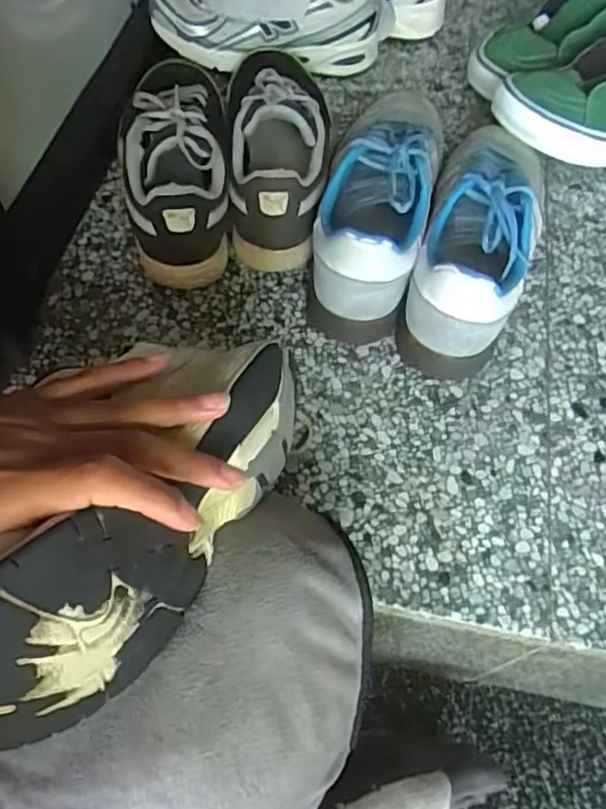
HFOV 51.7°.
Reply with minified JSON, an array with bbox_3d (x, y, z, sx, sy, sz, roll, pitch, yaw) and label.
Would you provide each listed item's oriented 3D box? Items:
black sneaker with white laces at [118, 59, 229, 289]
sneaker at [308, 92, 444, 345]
[{"bbox_3d":[-0.114,-0.204,0.540,0.092,0.090,0.217,-3,60,-6],"label":"black sneaker with white laces"},{"bbox_3d":[0.064,-0.180,0.532,0.086,0.101,0.248,14,60,4],"label":"sneaker"}]

